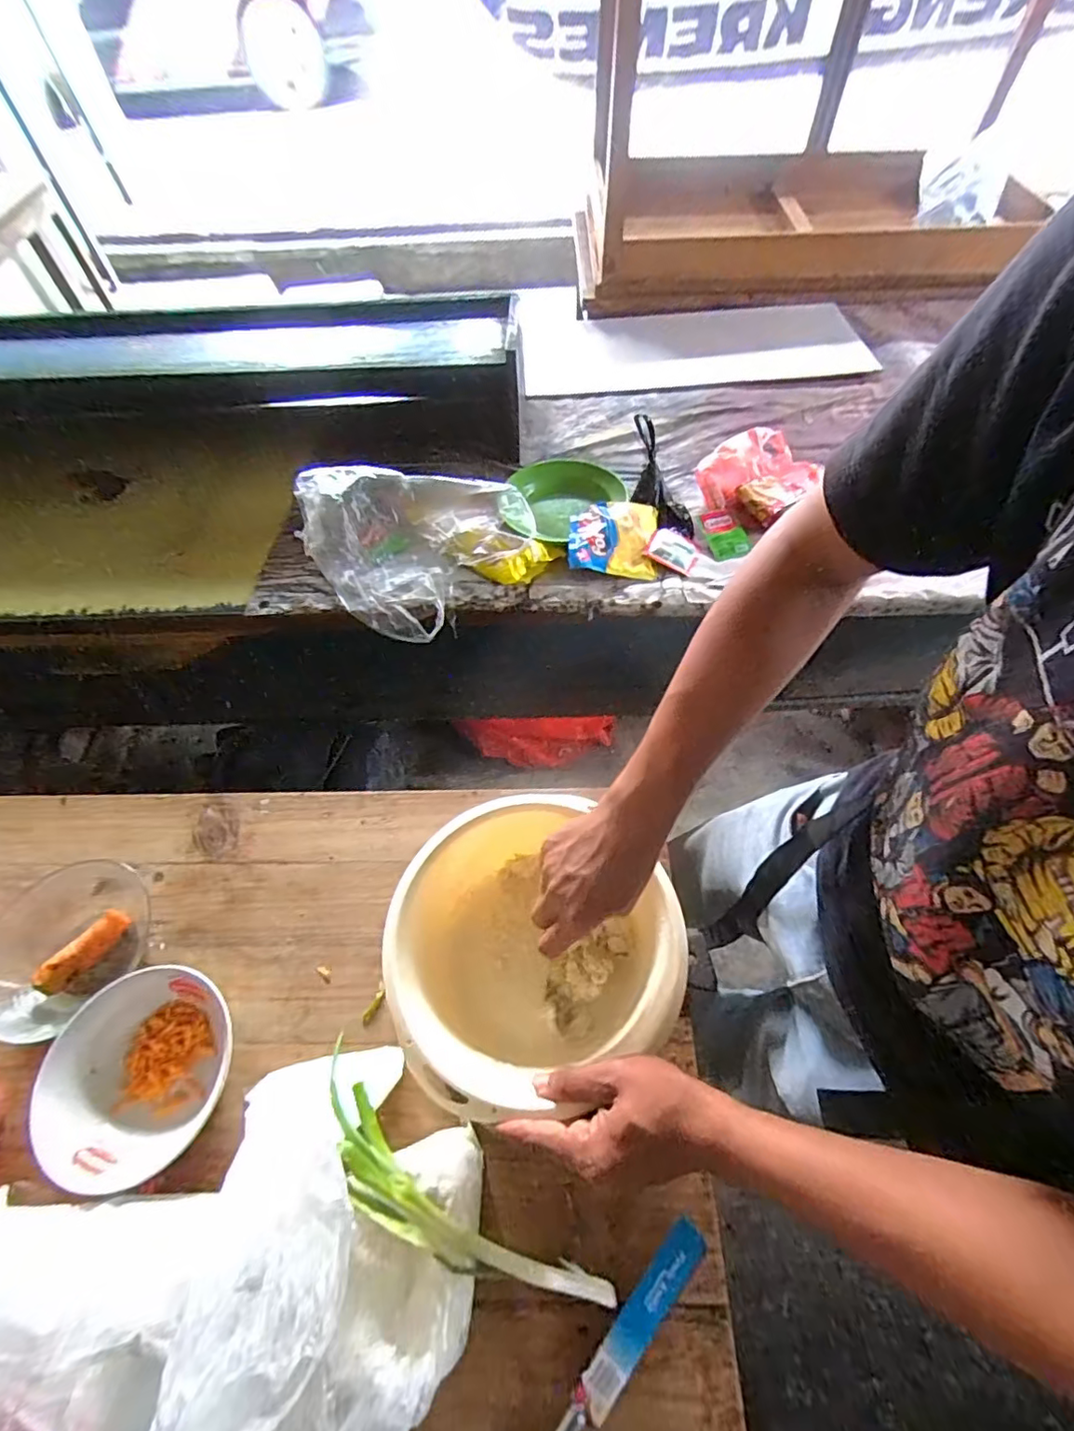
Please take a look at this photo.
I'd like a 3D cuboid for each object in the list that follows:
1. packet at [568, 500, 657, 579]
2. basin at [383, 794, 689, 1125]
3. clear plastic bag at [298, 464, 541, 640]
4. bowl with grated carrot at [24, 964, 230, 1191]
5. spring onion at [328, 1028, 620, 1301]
[{"bbox_3d":[0.121,-0.282,0.882,0.140,0.043,0.140,1,55,4],"label":"packet"},{"bbox_3d":[-0.009,0.202,0.505,0.227,0.106,0.224,-1,55,2],"label":"basin"},{"bbox_3d":[-0.199,-0.287,0.857,0.270,0.113,0.304,-37,61,-21],"label":"clear plastic bag"},{"bbox_3d":[-0.343,0.311,0.491,0.143,0.053,0.161,-17,56,-8],"label":"bowl with grated carrot"},{"bbox_3d":[-0.081,0.369,0.428,0.289,0.072,0.067,29,61,21],"label":"spring onion"}]

